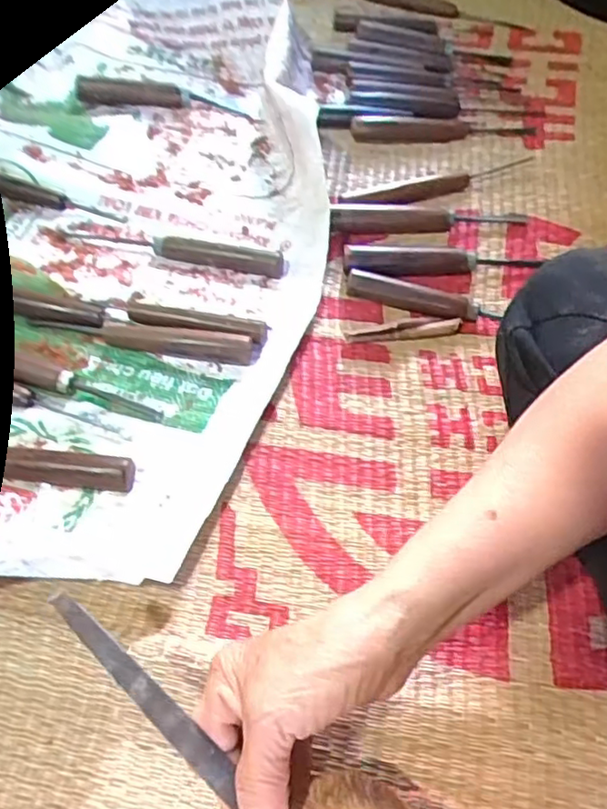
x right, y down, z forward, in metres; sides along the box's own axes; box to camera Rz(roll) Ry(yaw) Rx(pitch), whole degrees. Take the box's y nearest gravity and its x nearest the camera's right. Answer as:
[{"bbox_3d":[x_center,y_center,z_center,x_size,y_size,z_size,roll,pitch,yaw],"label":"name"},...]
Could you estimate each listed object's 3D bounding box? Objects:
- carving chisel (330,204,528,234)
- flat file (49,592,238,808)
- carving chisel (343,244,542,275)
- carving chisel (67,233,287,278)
[{"bbox_3d":[0.108,-0.161,0.554,0.170,0.018,0.021,-3,61,-3],"label":"carving chisel"},{"bbox_3d":[-0.066,0.147,0.309,0.163,0.005,0.014,39,67,17],"label":"flat file"},{"bbox_3d":[0.113,-0.123,0.534,0.161,0.018,0.027,-5,61,-5],"label":"carving chisel"},{"bbox_3d":[-0.103,-0.126,0.527,0.176,0.013,0.025,8,61,3],"label":"carving chisel"}]

